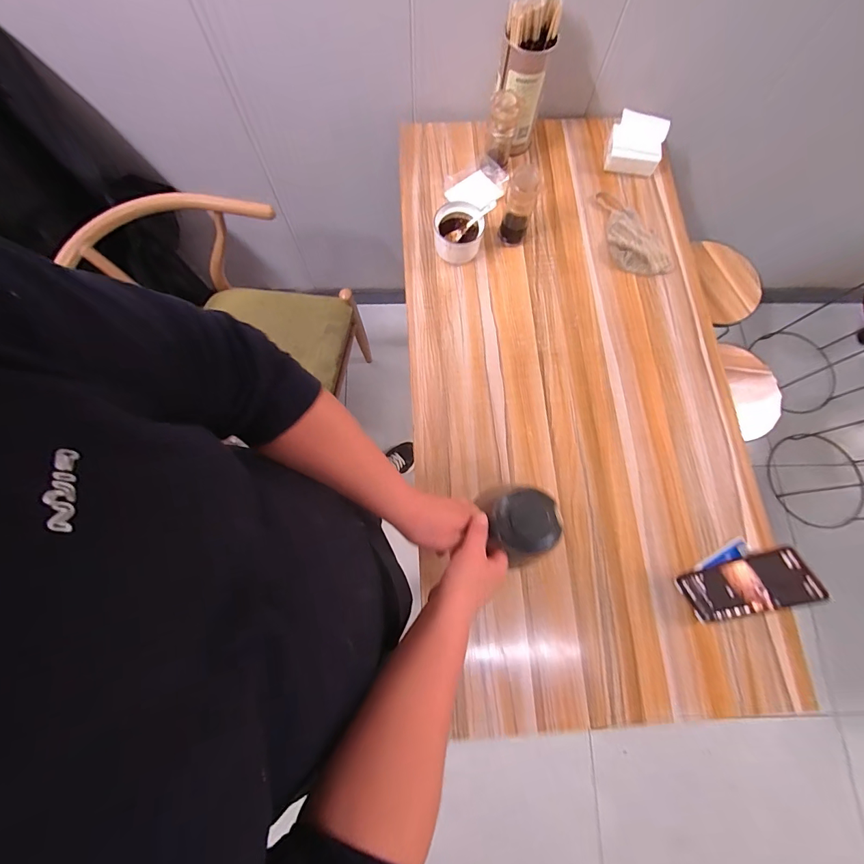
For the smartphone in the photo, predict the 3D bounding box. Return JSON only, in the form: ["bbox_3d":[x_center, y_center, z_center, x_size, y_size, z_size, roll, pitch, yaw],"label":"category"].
[{"bbox_3d":[0.455,0.227,0.565,0.008,0.160,0.078,-18,71,-48],"label":"smartphone"}]

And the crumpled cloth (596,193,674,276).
[{"bbox_3d":[0.405,-0.405,0.786,0.104,0.025,0.204,-14,76,-5],"label":"crumpled cloth"}]

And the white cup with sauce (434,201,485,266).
[{"bbox_3d":[0.051,-0.380,0.749,0.088,0.061,0.087,0,75,-1],"label":"white cup with sauce"}]

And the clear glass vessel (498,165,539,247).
[{"bbox_3d":[0.163,-0.420,0.730,0.049,0.123,0.056,10,75,2],"label":"clear glass vessel"}]

